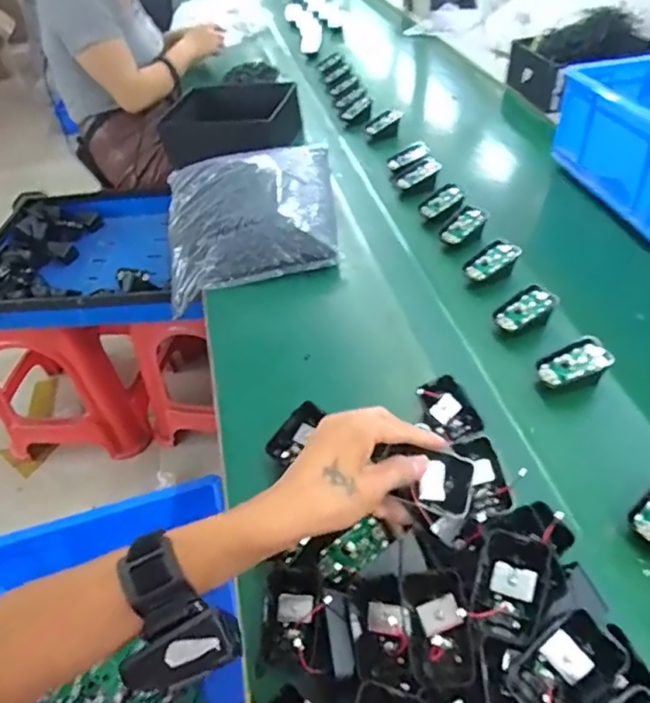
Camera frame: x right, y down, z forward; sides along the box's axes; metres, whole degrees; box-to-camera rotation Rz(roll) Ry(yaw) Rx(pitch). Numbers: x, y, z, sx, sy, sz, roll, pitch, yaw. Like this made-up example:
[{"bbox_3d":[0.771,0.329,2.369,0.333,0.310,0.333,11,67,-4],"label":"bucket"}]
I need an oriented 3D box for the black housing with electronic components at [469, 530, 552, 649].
[{"bbox_3d":[0.127,0.161,0.385,0.042,0.027,0.065,18,56,16],"label":"black housing with electronic components"}]

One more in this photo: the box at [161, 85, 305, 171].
[{"bbox_3d":[-0.192,-0.468,1.146,0.286,0.100,0.147,-6,43,1],"label":"box"}]

